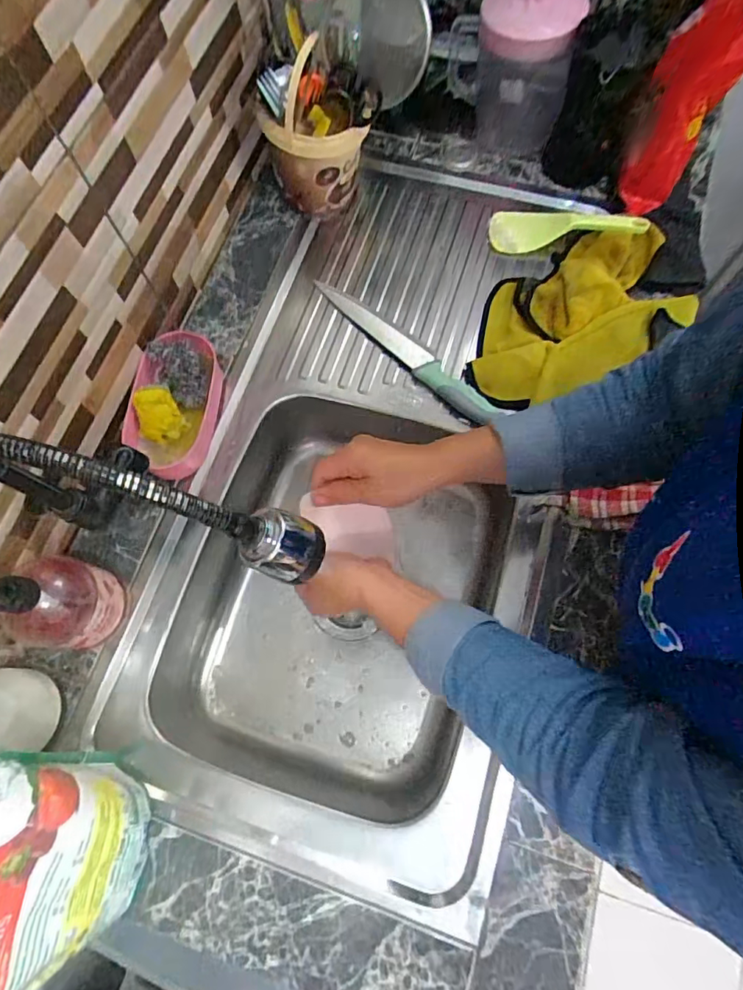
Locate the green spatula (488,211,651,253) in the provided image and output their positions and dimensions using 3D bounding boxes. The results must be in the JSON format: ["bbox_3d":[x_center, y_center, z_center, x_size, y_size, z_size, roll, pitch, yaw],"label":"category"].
[{"bbox_3d":[0.251,-0.352,0.676,0.188,0.028,0.058,-1,72,2],"label":"green spatula"}]

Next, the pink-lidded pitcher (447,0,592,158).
[{"bbox_3d":[0.194,-0.587,0.694,0.142,0.181,0.134,8,72,5],"label":"pink-lidded pitcher"}]

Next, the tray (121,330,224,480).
[{"bbox_3d":[-0.223,-0.102,0.595,0.084,0.073,0.160,9,72,5],"label":"tray"}]

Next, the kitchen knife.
[{"bbox_3d":[0.043,-0.183,0.649,0.036,0.013,0.283,-44,75,-11],"label":"kitchen knife"}]

